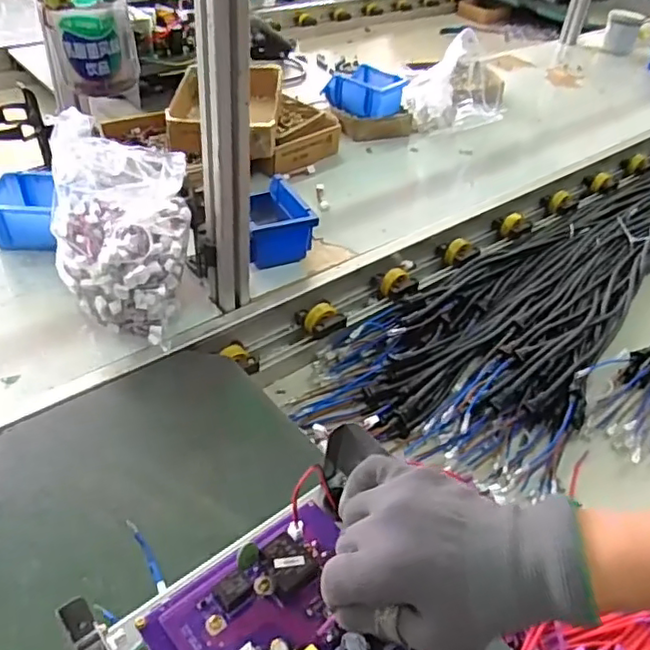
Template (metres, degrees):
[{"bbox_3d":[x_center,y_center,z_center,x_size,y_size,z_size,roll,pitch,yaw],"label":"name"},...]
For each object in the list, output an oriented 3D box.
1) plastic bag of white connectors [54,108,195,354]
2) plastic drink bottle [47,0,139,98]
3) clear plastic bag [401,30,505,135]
[{"bbox_3d":[-0.240,-0.101,0.721,0.150,0.207,0.156,0,41,-7],"label":"plastic bag of white connectors"},{"bbox_3d":[-0.184,-0.229,0.481,0.058,0.075,0.062,-11,44,-19],"label":"plastic drink bottle"},{"bbox_3d":[0.267,-0.500,1.243,0.170,0.166,0.147,-10,44,-17],"label":"clear plastic bag"}]

